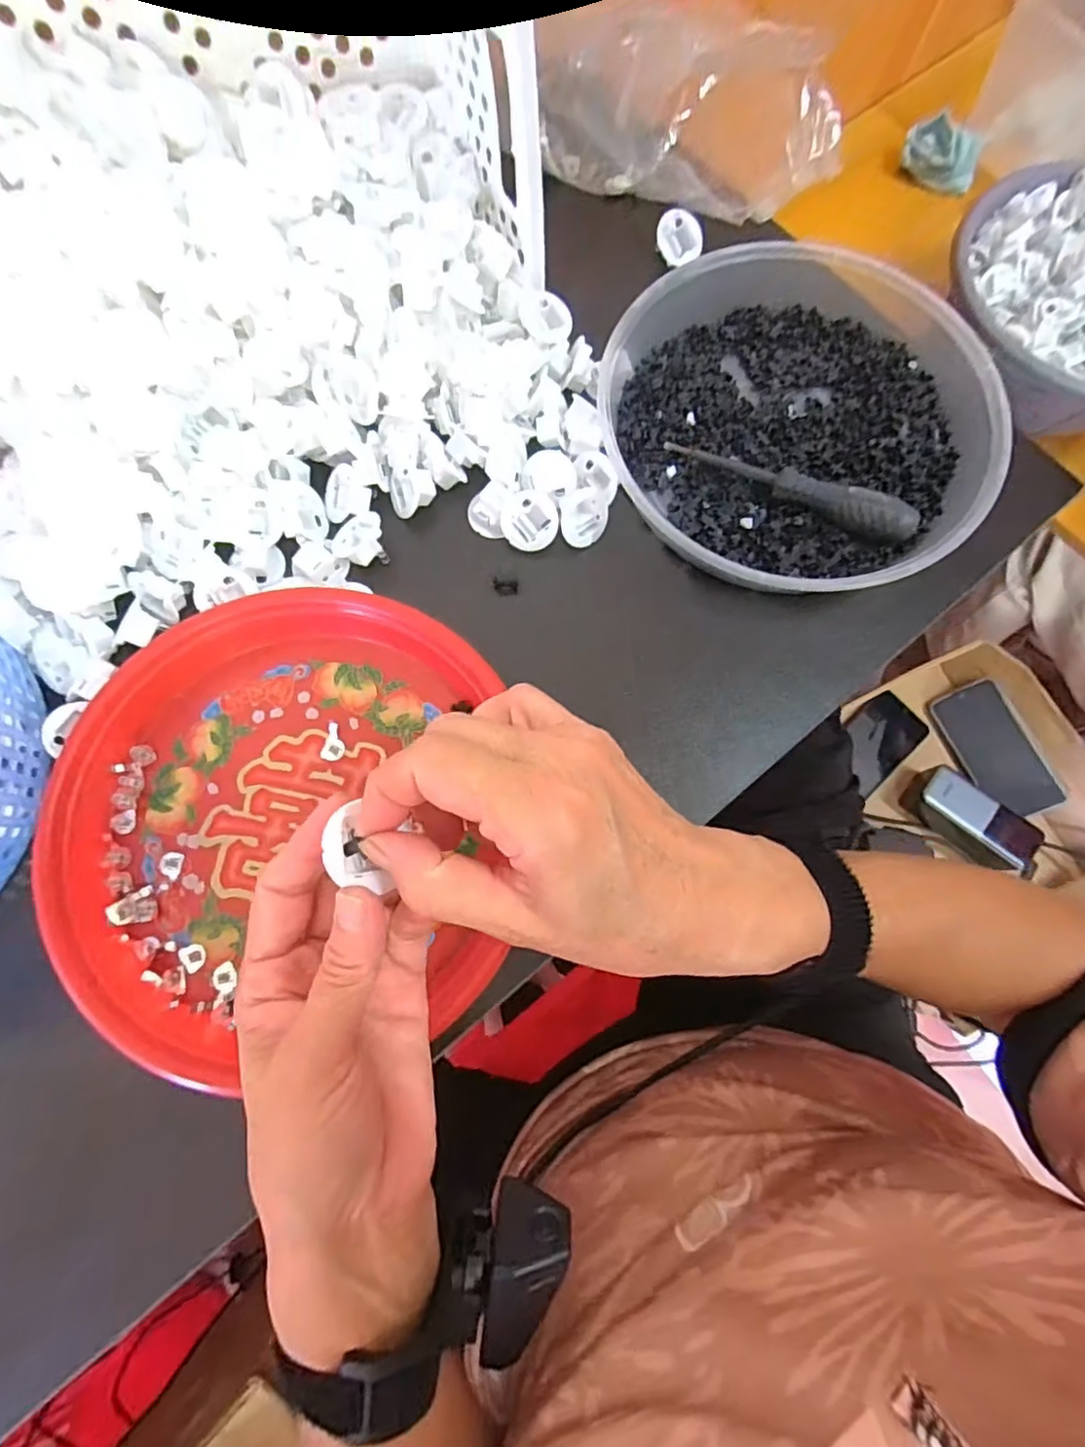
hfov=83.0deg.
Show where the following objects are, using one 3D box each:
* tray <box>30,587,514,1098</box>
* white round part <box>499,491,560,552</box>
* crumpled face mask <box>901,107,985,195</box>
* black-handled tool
[{"bbox_3d":[-0.133,0.041,0.318,0.222,0.028,0.235,0,77,-1],"label":"tray"},{"bbox_3d":[-0.007,-0.119,0.361,0.033,0.008,0.033,2,108,8],"label":"white round part"},{"bbox_3d":[0.494,-0.703,0.761,0.047,0.048,0.099,-33,79,-8],"label":"crumpled face mask"},{"bbox_3d":[0.143,-0.139,0.358,0.144,0.028,0.019,27,78,5],"label":"black-handled tool"}]

